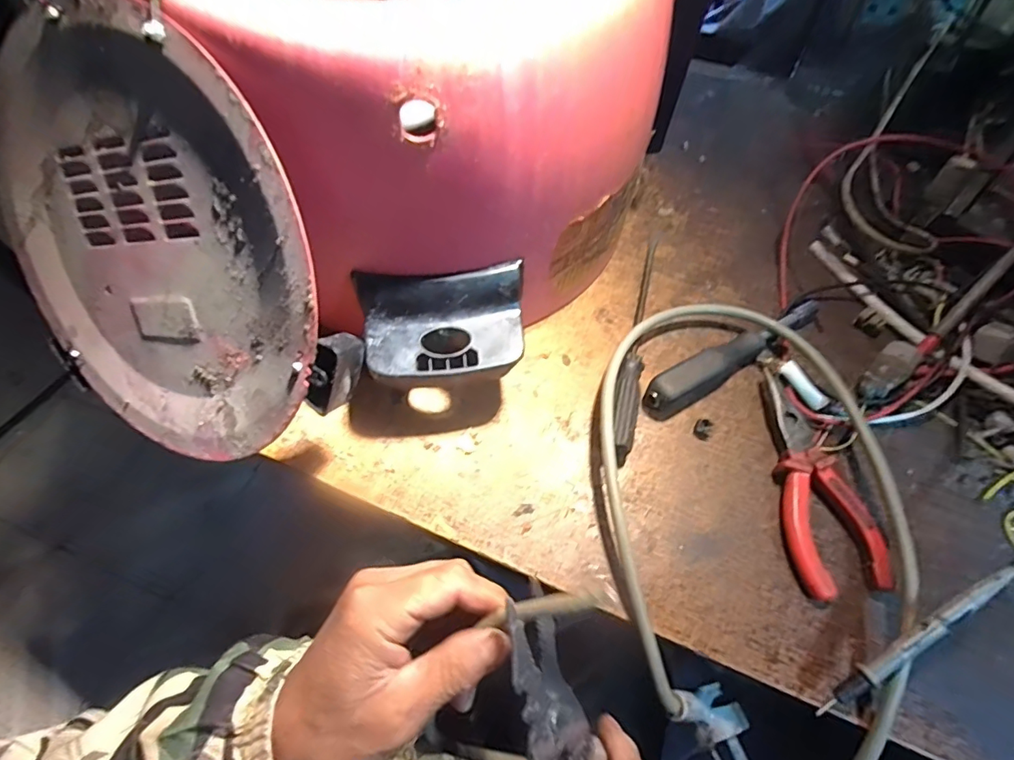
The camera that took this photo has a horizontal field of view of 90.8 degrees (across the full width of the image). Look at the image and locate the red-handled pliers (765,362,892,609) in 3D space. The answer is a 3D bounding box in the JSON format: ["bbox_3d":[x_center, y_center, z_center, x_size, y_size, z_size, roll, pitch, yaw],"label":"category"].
[{"bbox_3d":[0.195,0.063,0.323,0.050,0.018,0.142,-3,59,-2],"label":"red-handled pliers"}]

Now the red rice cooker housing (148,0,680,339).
[{"bbox_3d":[-0.065,-0.209,0.369,0.267,0.218,0.315,-31,63,-17],"label":"red rice cooker housing"}]

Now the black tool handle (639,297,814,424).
[{"bbox_3d":[0.170,-0.021,0.371,0.166,0.021,0.024,-29,63,-16],"label":"black tool handle"}]

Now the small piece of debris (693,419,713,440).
[{"bbox_3d":[0.136,0.034,0.346,0.011,0.006,0.015,25,62,14],"label":"small piece of debris"}]

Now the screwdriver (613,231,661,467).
[{"bbox_3d":[0.099,-0.042,0.379,0.018,0.023,0.222,12,59,7],"label":"screwdriver"}]

